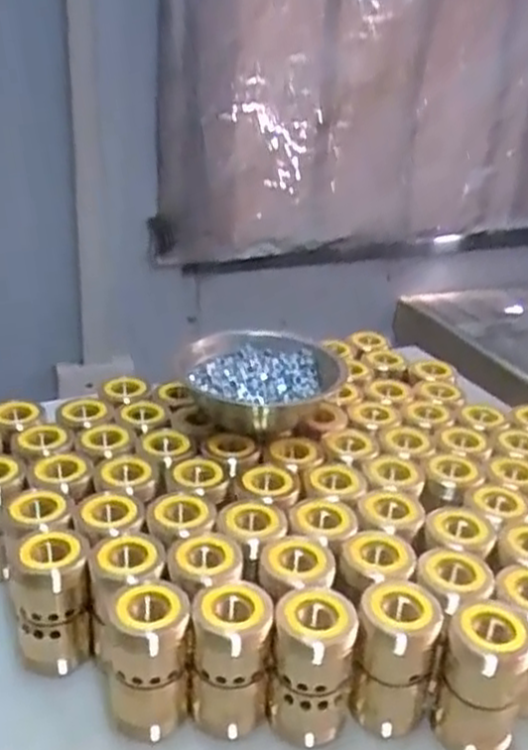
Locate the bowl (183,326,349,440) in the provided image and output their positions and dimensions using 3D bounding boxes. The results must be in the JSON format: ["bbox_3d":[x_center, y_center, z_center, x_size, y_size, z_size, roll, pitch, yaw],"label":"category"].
[{"bbox_3d":[-0.005,0.005,0.567,0.121,0.040,0.110,1,26,-4],"label":"bowl"}]

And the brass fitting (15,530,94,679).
[{"bbox_3d":[-0.115,0.128,0.427,0.038,0.075,0.035,-4,26,-13],"label":"brass fitting"}]

